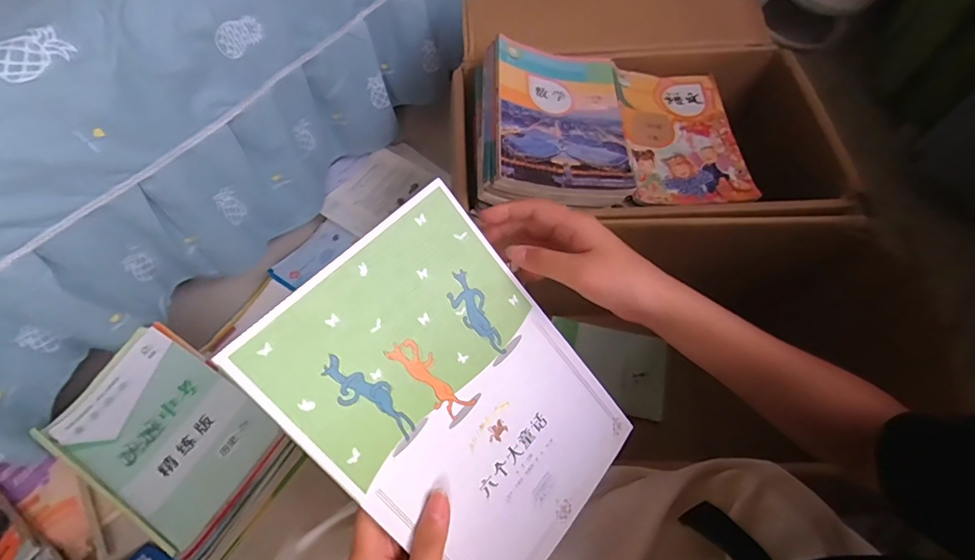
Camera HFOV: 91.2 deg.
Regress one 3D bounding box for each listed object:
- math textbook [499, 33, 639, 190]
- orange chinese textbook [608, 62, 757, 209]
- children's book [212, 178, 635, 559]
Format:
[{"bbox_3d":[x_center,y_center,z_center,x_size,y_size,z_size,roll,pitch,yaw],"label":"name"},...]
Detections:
[{"bbox_3d":[0.106,-0.237,0.679,0.182,0.018,0.252,6,63,-11],"label":"math textbook"},{"bbox_3d":[0.290,-0.221,0.721,0.176,0.029,0.262,-2,63,1],"label":"orange chinese textbook"},{"bbox_3d":[-0.015,0.077,0.309,0.167,0.007,0.236,-44,104,-26],"label":"children's book"}]

